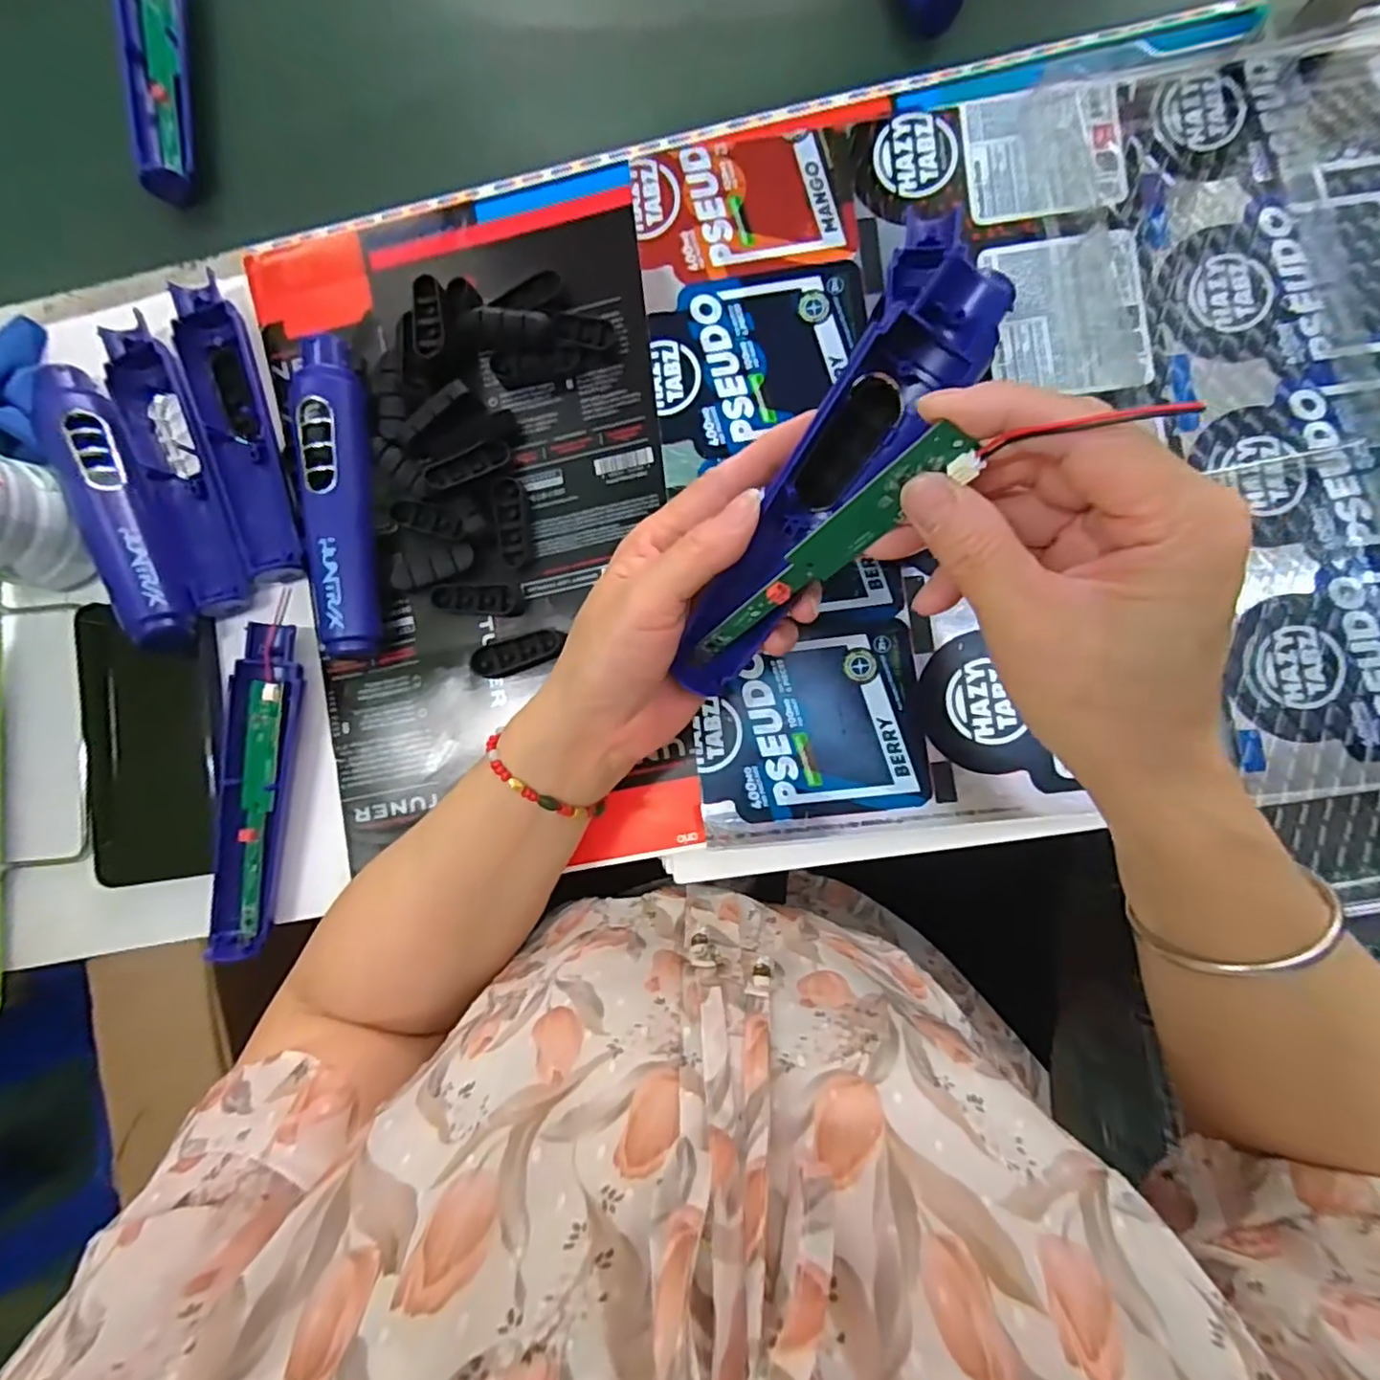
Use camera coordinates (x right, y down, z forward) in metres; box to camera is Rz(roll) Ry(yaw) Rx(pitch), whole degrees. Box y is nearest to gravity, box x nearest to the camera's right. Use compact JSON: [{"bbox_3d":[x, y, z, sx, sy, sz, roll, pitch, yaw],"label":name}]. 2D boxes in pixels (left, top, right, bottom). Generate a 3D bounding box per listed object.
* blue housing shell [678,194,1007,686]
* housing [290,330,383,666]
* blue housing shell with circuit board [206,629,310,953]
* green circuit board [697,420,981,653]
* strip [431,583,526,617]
[{"bbox_3d":[0.046,-0.068,0.238,0.038,0.028,0.174,36,117,5],"label":"blue housing shell"},{"bbox_3d":[-0.189,-0.105,0.348,0.031,0.026,0.173,-5,87,4],"label":"housing"},{"bbox_3d":[-0.234,0.054,0.351,0.036,0.019,0.174,6,88,4],"label":"blue housing shell with circuit board"},{"bbox_3d":[0.042,-0.042,0.231,0.018,0.128,0.006,25,54,-23],"label":"green circuit board"},{"bbox_3d":[-0.114,-0.049,0.350,0.047,0.008,0.016,3,88,4],"label":"strip"}]

